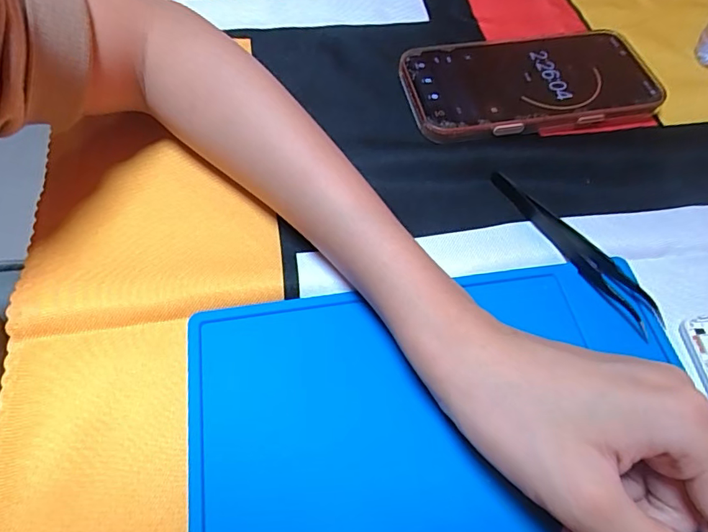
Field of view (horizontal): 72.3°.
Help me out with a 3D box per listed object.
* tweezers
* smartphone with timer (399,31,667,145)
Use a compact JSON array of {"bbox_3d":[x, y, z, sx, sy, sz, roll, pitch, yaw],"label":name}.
[{"bbox_3d":[0.117,-0.012,0.261,0.016,0.007,0.111,-27,64,-18],"label":"tweezers"},{"bbox_3d":[0.117,-0.122,0.326,0.163,0.013,0.083,-11,60,-10],"label":"smartphone with timer"}]

